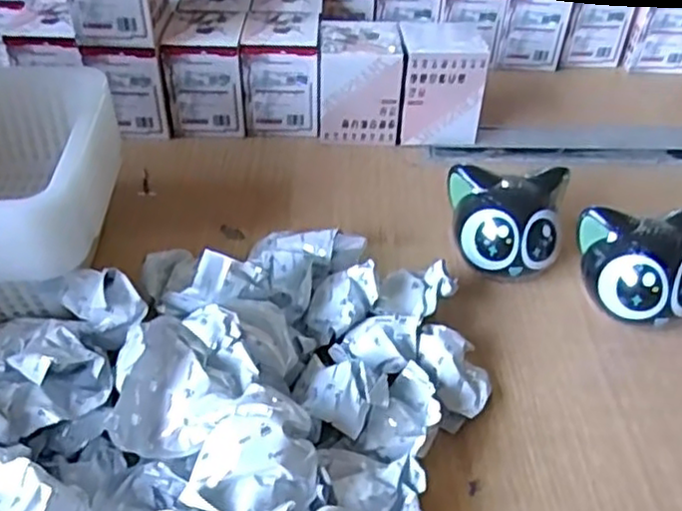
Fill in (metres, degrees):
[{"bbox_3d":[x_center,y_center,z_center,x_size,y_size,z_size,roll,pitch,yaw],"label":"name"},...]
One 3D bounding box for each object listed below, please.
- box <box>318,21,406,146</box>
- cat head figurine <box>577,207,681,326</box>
[{"bbox_3d":[0.022,-0.190,0.768,0.089,0.118,0.087,2,40,2],"label":"box"},{"bbox_3d":[0.249,0.017,0.561,0.102,0.082,0.081,0,40,0],"label":"cat head figurine"}]

